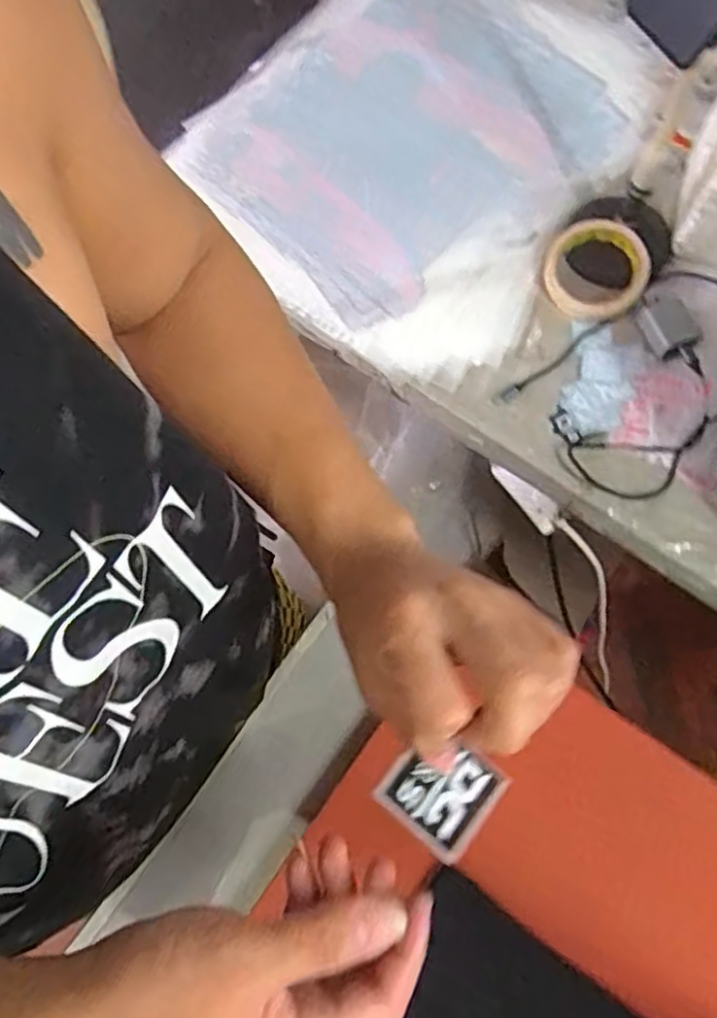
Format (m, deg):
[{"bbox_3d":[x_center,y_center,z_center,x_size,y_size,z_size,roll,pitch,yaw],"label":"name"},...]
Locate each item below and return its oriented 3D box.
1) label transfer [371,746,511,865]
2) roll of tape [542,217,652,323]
[{"bbox_3d":[0.035,0.119,0.291,0.043,0.004,0.041,39,72,6],"label":"label transfer"},{"bbox_3d":[0.235,-0.236,0.674,0.101,0.030,0.094,0,71,1],"label":"roll of tape"}]

